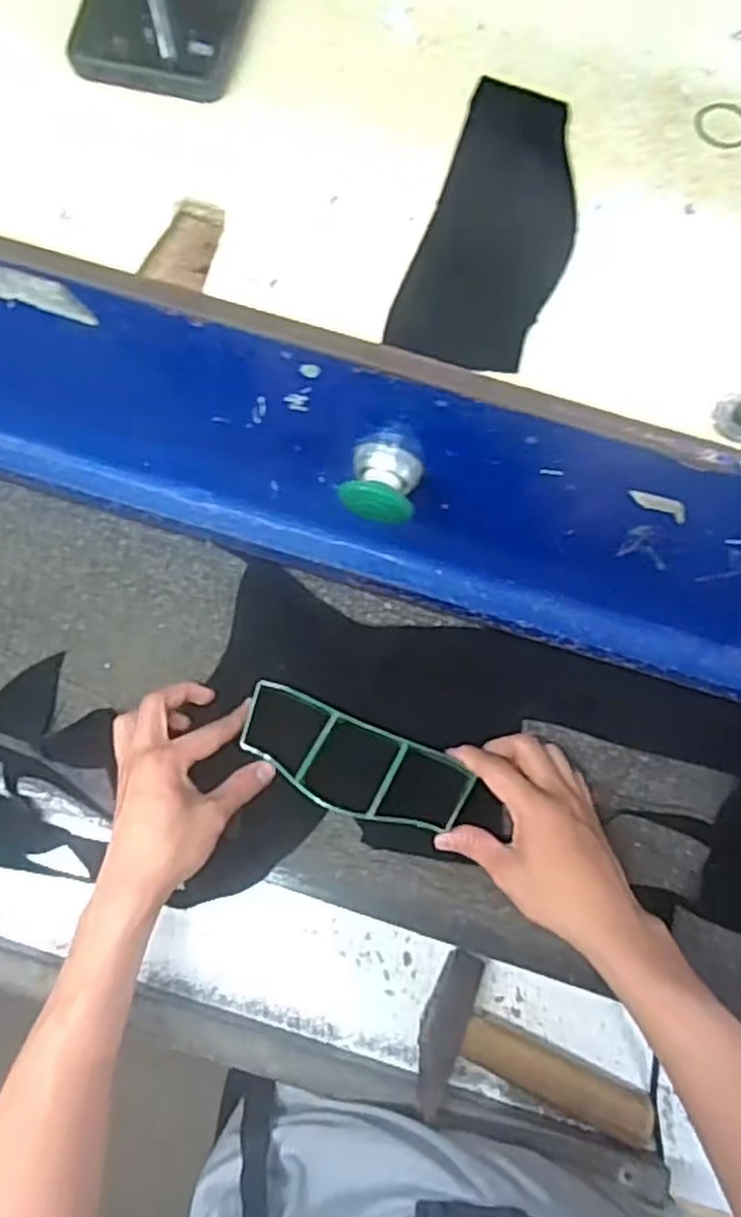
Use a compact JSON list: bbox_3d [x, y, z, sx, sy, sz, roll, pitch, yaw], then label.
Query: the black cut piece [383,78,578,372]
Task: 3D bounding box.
[{"bbox_3d":[0.061,-0.178,0.353,0.063,0.004,0.159,19,75,3],"label":"black cut piece"}]

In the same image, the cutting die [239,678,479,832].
[{"bbox_3d":[-0.015,0.112,0.543,0.166,0.023,0.066,23,79,3],"label":"cutting die"}]

